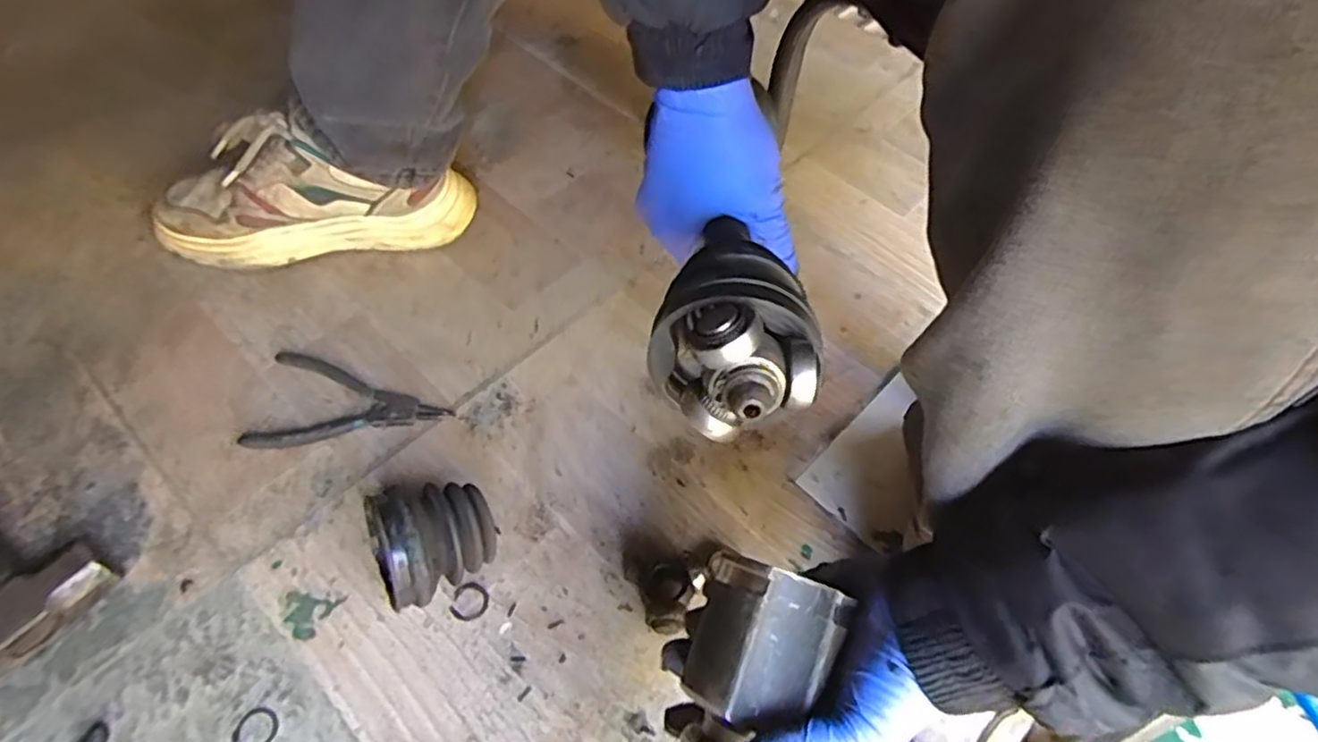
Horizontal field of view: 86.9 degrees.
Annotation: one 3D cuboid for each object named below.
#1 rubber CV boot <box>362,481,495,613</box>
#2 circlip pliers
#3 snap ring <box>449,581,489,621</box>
[{"bbox_3d":[-0.163,0.124,0.500,0.088,0.088,0.076,-21,60,-18],"label":"rubber CV boot"},{"bbox_3d":[-0.263,0.028,0.601,0.164,0.010,0.097,3,55,1],"label":"circlip pliers"},{"bbox_3d":[-0.141,0.172,0.519,0.026,0.004,0.028,1,63,-2],"label":"snap ring"}]

